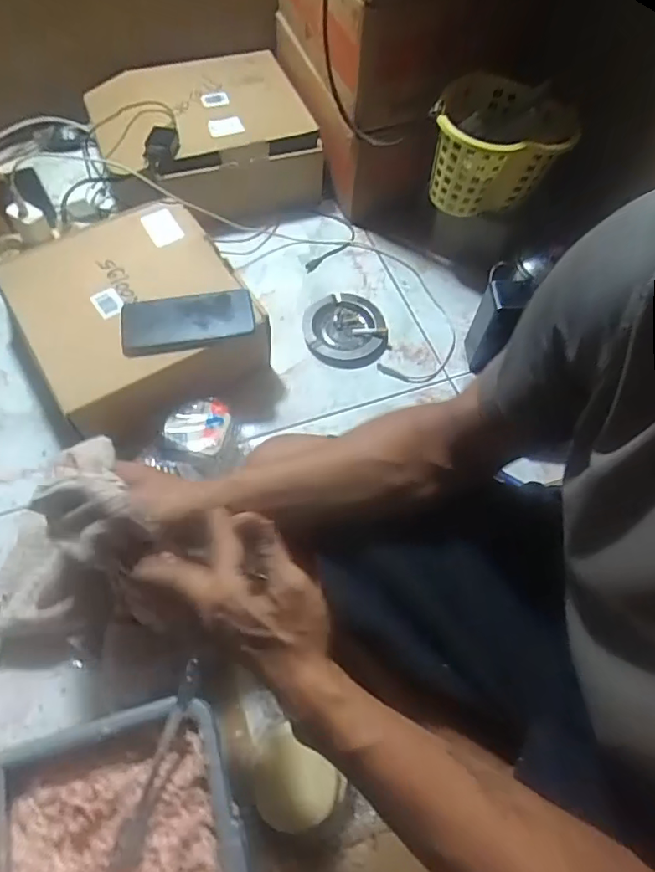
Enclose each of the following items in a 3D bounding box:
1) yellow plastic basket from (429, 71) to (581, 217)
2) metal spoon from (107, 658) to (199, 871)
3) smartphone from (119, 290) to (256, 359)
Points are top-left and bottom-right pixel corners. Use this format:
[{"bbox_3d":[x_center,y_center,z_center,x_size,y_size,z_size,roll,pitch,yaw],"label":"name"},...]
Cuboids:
[{"bbox_3d":[0.229,-0.394,0.726,0.165,0.110,0.156,12,62,2],"label":"yellow plastic basket"},{"bbox_3d":[-0.136,0.267,0.431,0.021,0.021,0.163,17,75,5],"label":"metal spoon"},{"bbox_3d":[-0.168,-0.141,0.647,0.152,0.009,0.078,-7,63,-7],"label":"smartphone"}]

